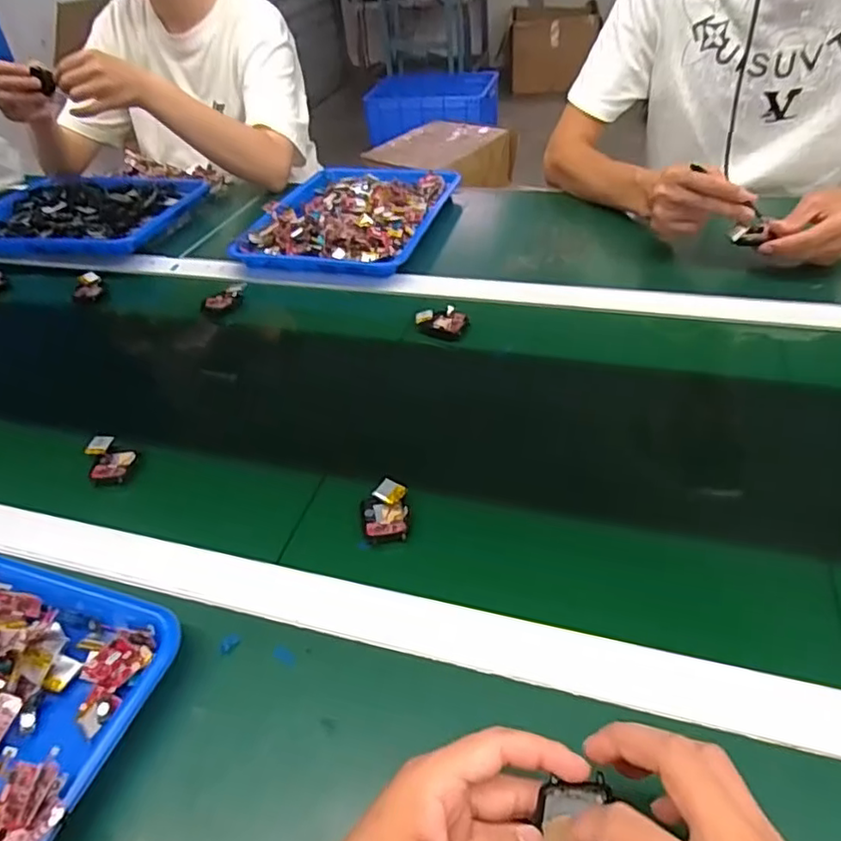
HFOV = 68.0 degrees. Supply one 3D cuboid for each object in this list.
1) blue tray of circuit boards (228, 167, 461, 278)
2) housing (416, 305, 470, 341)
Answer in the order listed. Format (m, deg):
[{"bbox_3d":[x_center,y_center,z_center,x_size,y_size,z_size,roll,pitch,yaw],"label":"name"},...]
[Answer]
[{"bbox_3d":[-0.091,-0.288,0.867,0.231,0.035,0.293,9,43,17],"label":"blue tray of circuit boards"},{"bbox_3d":[0.026,-0.108,0.695,0.057,0.023,0.030,9,43,17],"label":"housing"}]

